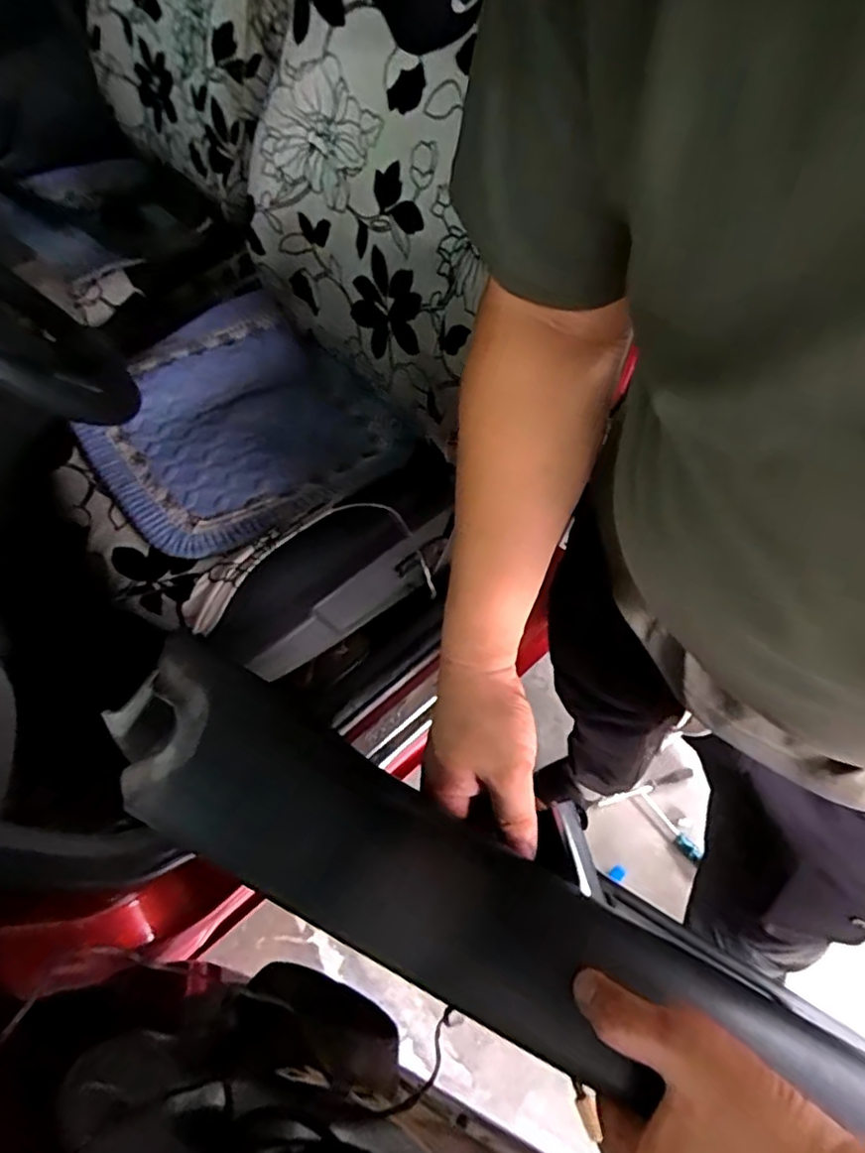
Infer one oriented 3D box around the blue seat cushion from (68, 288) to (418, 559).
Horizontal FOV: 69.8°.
[{"bbox_3d":[-0.320,-0.239,0.975,0.400,0.057,0.417,-41,68,-19],"label":"blue seat cushion"}]

